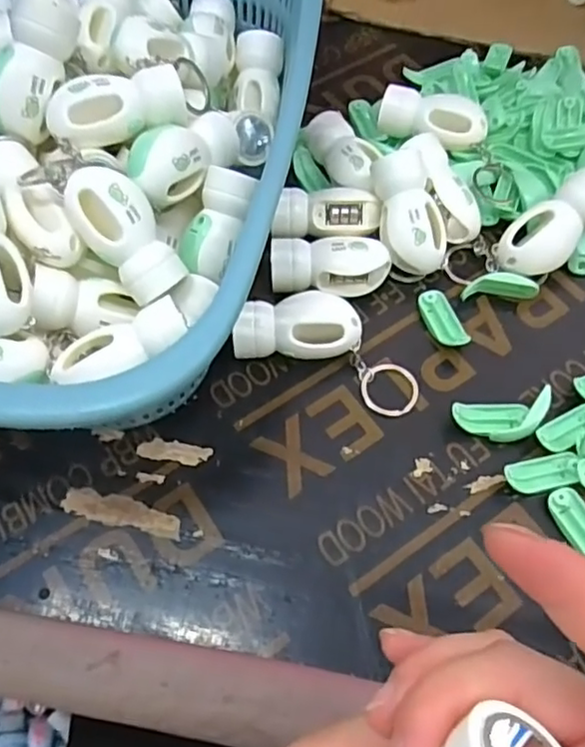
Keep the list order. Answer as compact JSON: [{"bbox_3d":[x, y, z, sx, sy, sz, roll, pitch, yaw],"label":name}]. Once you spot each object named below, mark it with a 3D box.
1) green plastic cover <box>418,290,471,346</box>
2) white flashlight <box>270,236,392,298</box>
[{"bbox_3d":[0.082,-0.029,0.346,0.015,0.011,0.039,-16,62,-7],"label":"green plastic cover"},{"bbox_3d":[0.021,-0.057,0.351,0.064,0.032,0.023,2,61,2],"label":"white flashlight"}]

